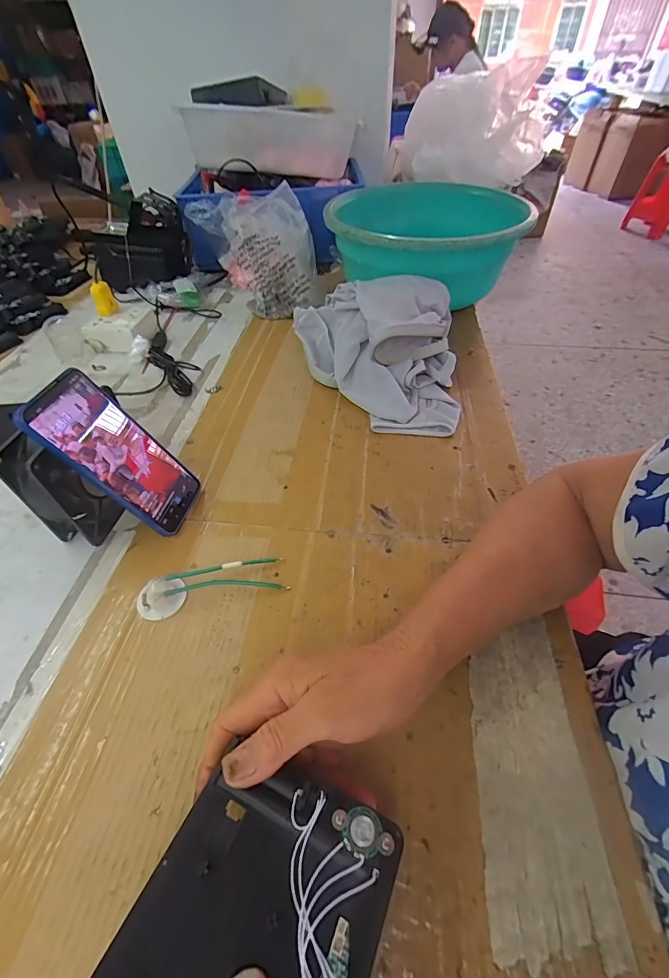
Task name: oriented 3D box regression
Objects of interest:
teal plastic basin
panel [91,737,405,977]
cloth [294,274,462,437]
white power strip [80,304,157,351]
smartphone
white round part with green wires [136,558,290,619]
[{"bbox_3d":[0.161,-0.460,0.725,0.342,0.114,0.346,-1,48,1],"label":"teal plastic basin"},{"bbox_3d":[-0.039,0.206,0.182,0.107,0.014,0.130,19,52,19],"label":"panel"},{"bbox_3d":[0.054,-0.210,0.565,0.240,0.086,0.301,2,48,4],"label":"cloth"},{"bbox_3d":[-0.366,-0.275,0.671,0.106,0.041,0.106,0,48,2],"label":"white power strip"},{"bbox_3d":[-0.199,-0.030,0.369,0.007,0.162,0.079,-16,41,29],"label":"smartphone"},{"bbox_3d":[-0.111,0.086,0.352,0.130,0.019,0.034,-12,49,-8],"label":"white round part with green wires"}]

